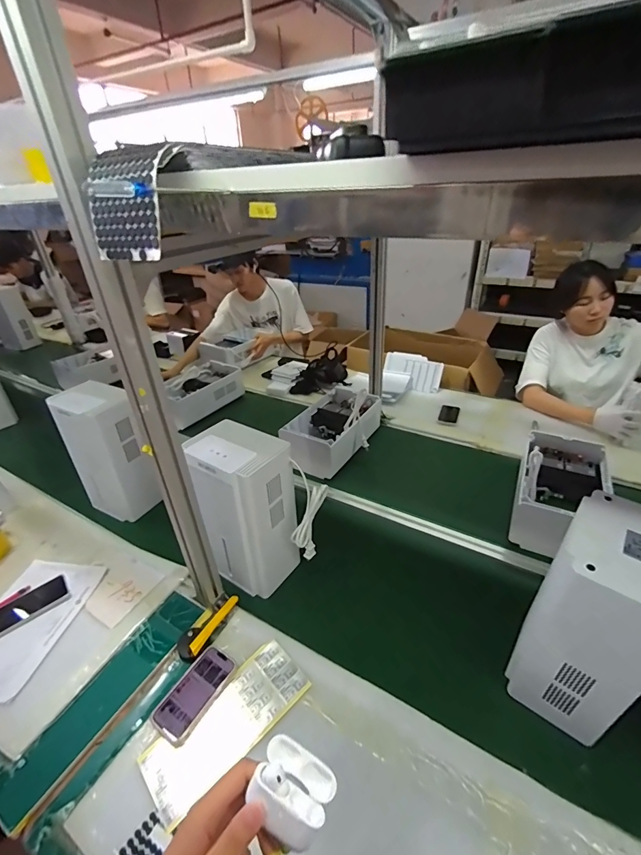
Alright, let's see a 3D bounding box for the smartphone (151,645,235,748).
[{"bbox_3d":[-0.228,0.478,0.700,0.075,0.013,0.150,16,37,26],"label":"smartphone"}]

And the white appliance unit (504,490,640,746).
[{"bbox_3d":[0.430,0.302,0.613,0.146,0.341,0.180,23,40,33],"label":"white appliance unit"}]

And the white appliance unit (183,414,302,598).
[{"bbox_3d":[-0.163,0.182,0.850,0.209,0.333,0.152,24,41,34],"label":"white appliance unit"}]

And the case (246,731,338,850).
[{"bbox_3d":[-0.022,0.277,0.295,0.056,0.024,0.050,17,37,27],"label":"case"}]

